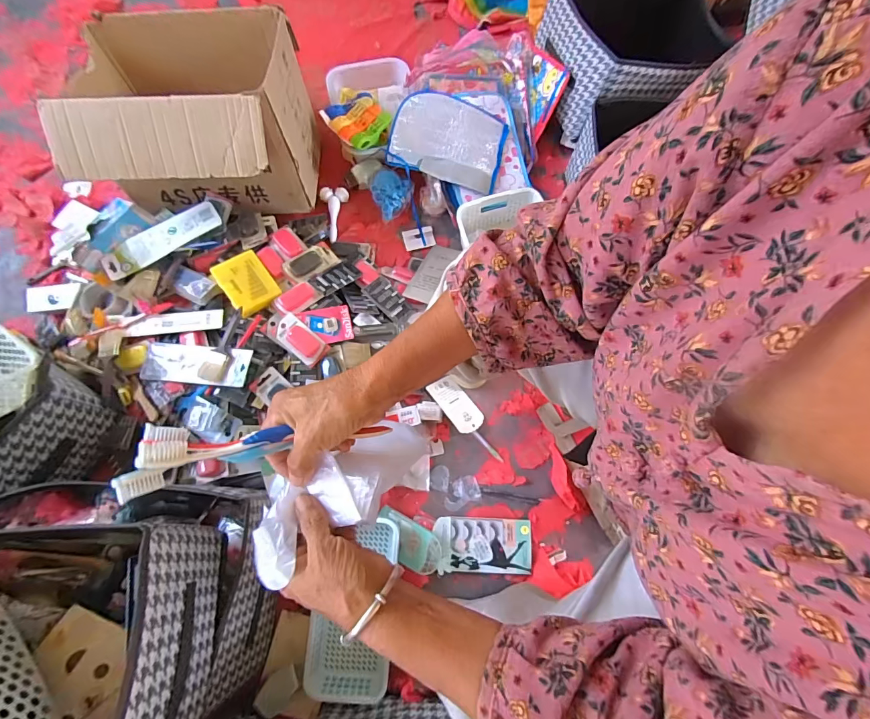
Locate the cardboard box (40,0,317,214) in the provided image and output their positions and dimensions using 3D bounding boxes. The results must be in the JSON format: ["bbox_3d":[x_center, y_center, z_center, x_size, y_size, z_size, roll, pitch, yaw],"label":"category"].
[{"bbox_3d":[-0.482,-0.477,0.804,0.404,0.254,0.348,-3,74,-2],"label":"cardboard box"}]

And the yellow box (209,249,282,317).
[{"bbox_3d":[-0.375,-0.155,0.782,0.091,0.023,0.117,-37,78,-11],"label":"yellow box"}]

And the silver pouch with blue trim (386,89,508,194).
[{"bbox_3d":[0.032,-0.518,0.911,0.256,0.035,0.207,13,74,3],"label":"silver pouch with blue trim"}]

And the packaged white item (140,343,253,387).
[{"bbox_3d":[-0.447,0.008,0.731,0.223,0.020,0.073,4,74,14],"label":"packaged white item"}]

